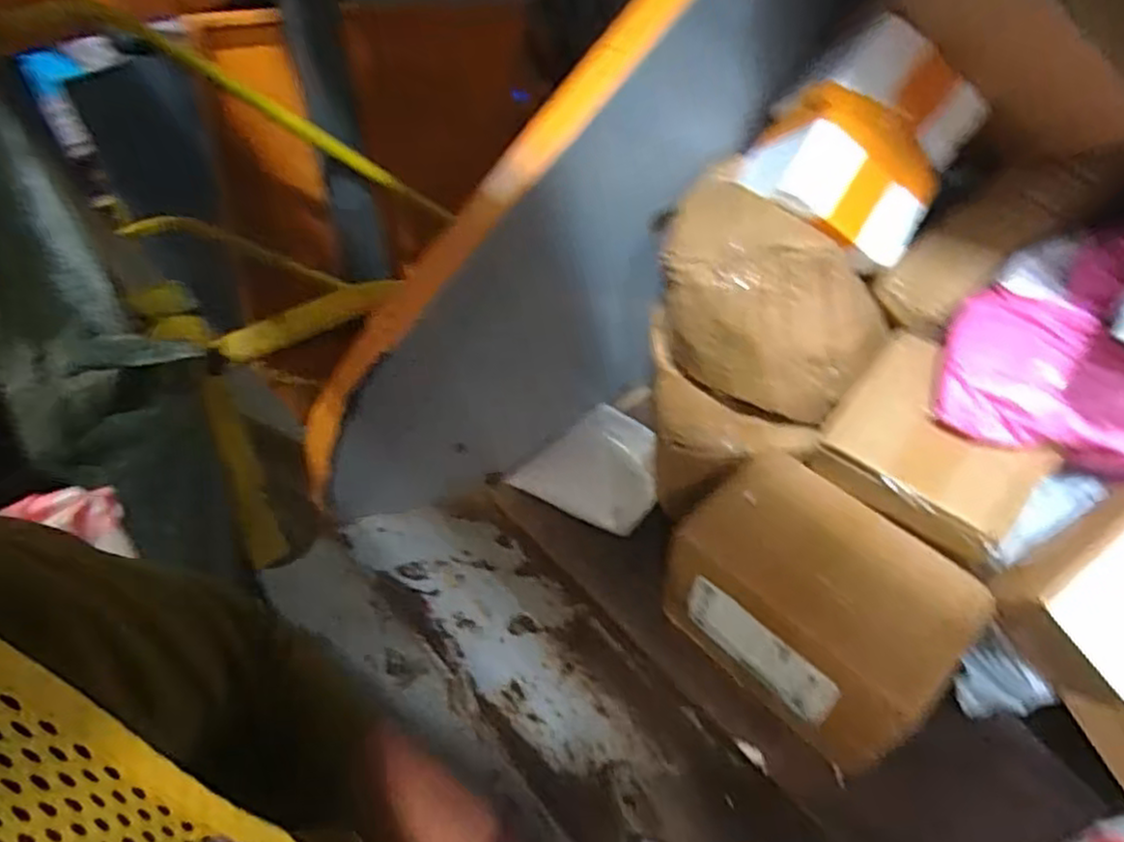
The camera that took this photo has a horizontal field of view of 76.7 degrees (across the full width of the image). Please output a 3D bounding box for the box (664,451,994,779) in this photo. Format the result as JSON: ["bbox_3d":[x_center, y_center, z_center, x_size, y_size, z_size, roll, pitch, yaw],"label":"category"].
[{"bbox_3d":[0.197,0.158,0.585,0.135,0.157,0.211,-33,57,-28],"label":"box"}]

